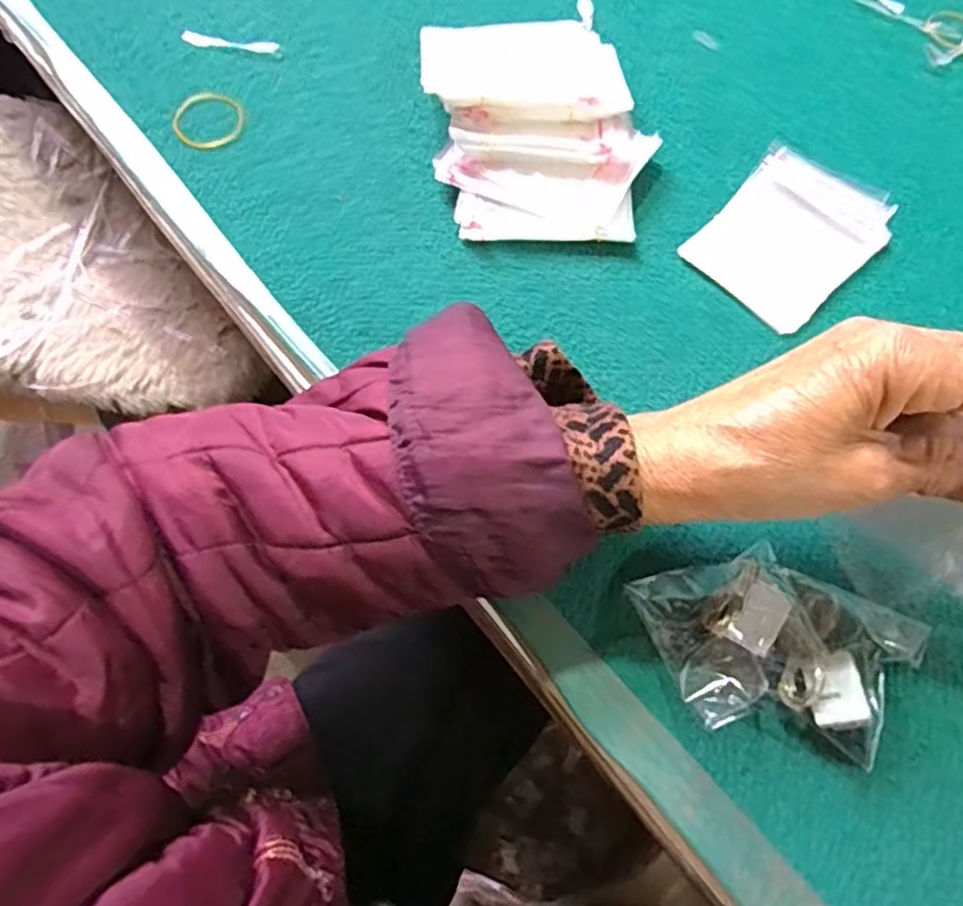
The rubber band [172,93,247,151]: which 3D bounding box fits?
[{"bbox_3d":[-0.164,-0.201,0.404,0.040,0.004,0.042,0,67,0],"label":"rubber band"}]

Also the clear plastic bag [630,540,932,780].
[{"bbox_3d":[0.115,0.074,0.268,0.097,0.030,0.073,37,72,15],"label":"clear plastic bag"}]

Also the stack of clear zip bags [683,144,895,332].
[{"bbox_3d":[0.169,-0.121,0.369,0.079,0.005,0.114,42,73,16],"label":"stack of clear zip bags"}]

